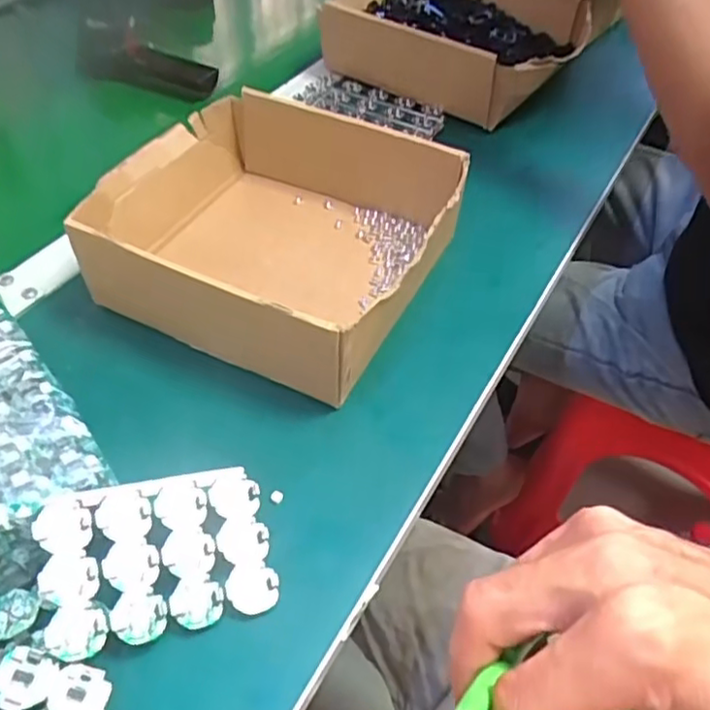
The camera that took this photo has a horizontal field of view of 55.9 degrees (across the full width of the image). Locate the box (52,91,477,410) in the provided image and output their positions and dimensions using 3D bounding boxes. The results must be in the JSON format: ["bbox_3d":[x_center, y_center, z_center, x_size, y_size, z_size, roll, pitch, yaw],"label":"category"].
[{"bbox_3d":[-0.057,-0.089,0.484,0.232,0.079,0.209,21,50,16],"label":"box"}]

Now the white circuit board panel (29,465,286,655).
[{"bbox_3d":[-0.095,0.096,0.326,0.104,0.007,0.073,-5,68,-25],"label":"white circuit board panel"}]

